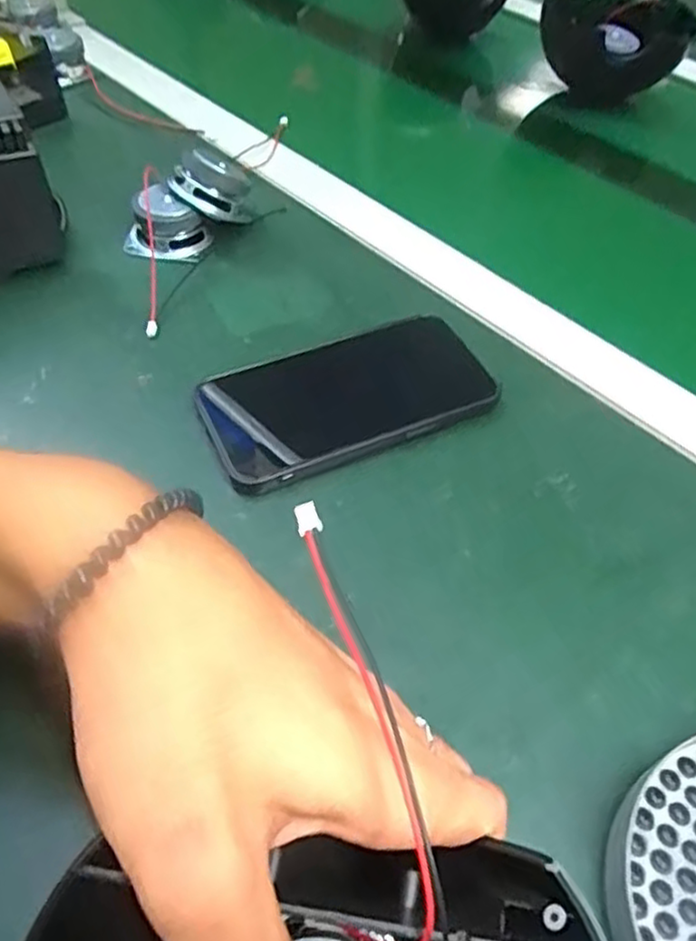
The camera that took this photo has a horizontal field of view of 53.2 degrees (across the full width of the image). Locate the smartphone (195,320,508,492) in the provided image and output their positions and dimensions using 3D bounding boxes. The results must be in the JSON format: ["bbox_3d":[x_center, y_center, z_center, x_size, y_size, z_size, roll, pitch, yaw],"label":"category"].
[{"bbox_3d":[0.001,-0.039,0.356,0.147,0.010,0.076,-19,54,-19],"label":"smartphone"}]

